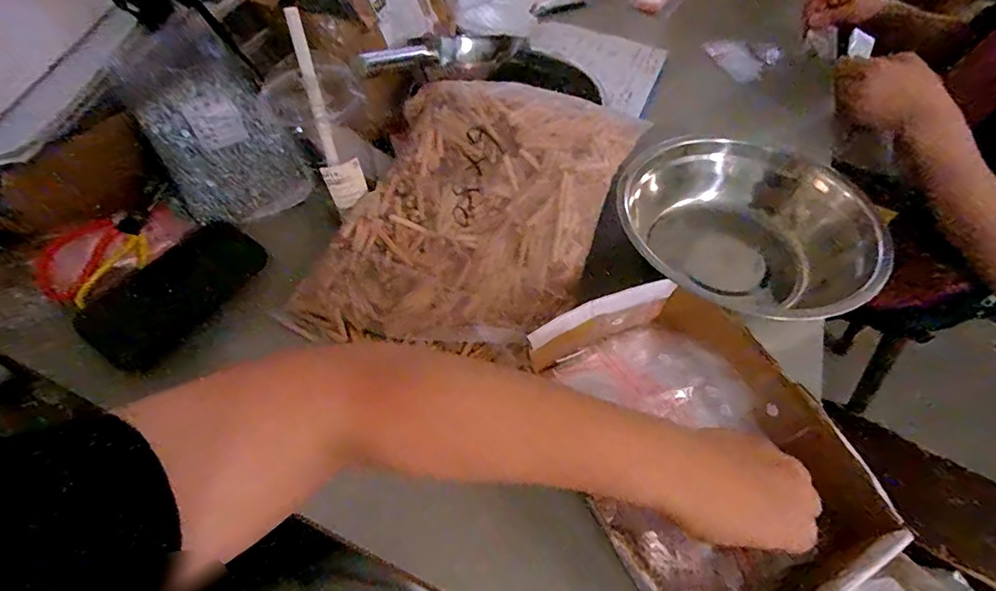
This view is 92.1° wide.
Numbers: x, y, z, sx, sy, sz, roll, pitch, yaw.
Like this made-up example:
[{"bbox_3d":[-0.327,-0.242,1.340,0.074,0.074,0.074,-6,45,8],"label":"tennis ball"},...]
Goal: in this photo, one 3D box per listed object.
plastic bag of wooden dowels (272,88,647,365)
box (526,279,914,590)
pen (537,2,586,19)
[{"bbox_3d":[-0.028,-0.078,0.489,0.244,0.050,0.323,26,87,5],"label":"plastic bag of wooden dowels"},{"bbox_3d":[0.148,0.108,0.377,0.157,0.060,0.243,-21,57,-15],"label":"box"},{"bbox_3d":[0.120,-0.542,0.909,0.105,0.009,0.013,-20,57,-15],"label":"pen"}]

